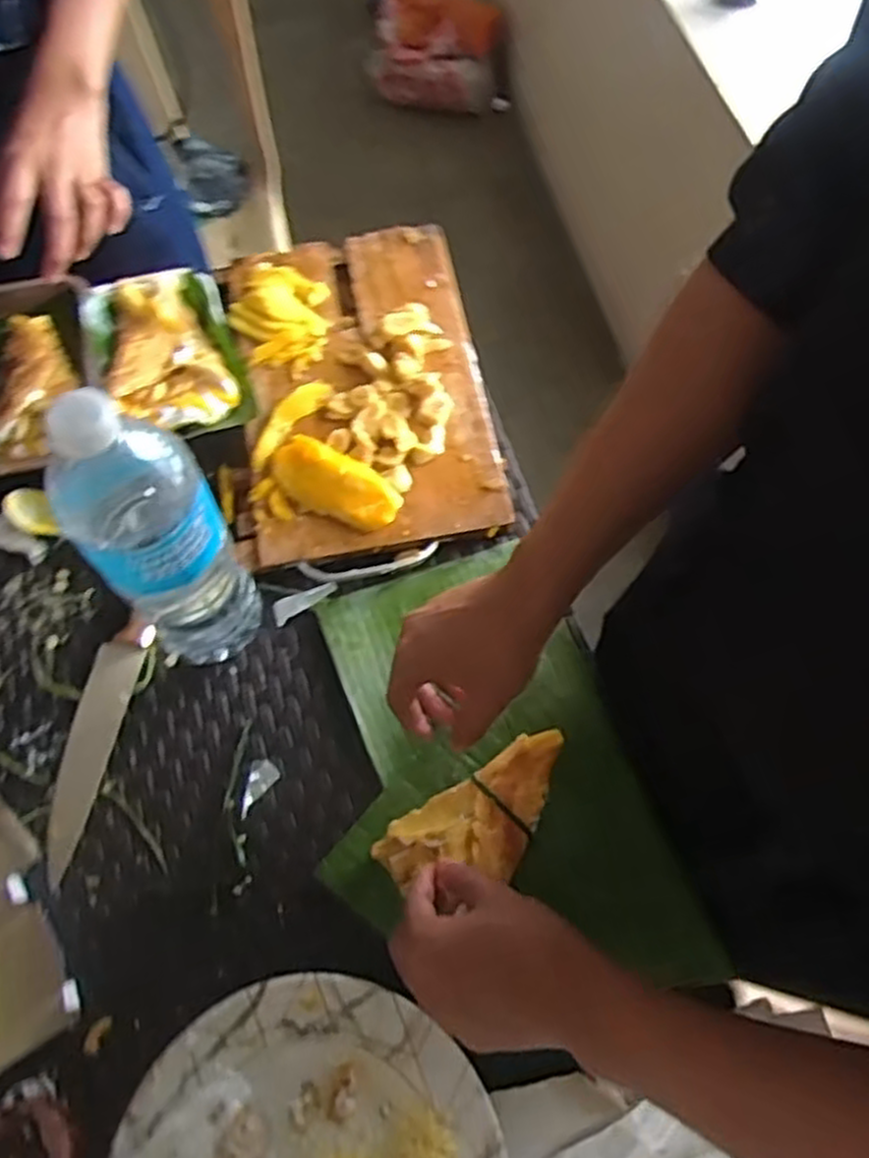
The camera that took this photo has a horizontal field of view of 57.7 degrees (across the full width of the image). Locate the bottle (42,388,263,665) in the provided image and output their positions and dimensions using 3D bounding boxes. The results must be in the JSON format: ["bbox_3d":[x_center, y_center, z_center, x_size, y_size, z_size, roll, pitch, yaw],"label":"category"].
[{"bbox_3d":[-0.166,-0.018,0.493,0.083,0.252,0.071,-32,67,-16],"label":"bottle"}]

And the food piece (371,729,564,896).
[{"bbox_3d":[0.034,0.160,0.523,0.142,0.024,0.064,-30,70,-12],"label":"food piece"}]

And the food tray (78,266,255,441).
[{"bbox_3d":[-0.230,-0.189,0.662,0.121,0.024,0.166,-18,67,-11],"label":"food tray"}]

